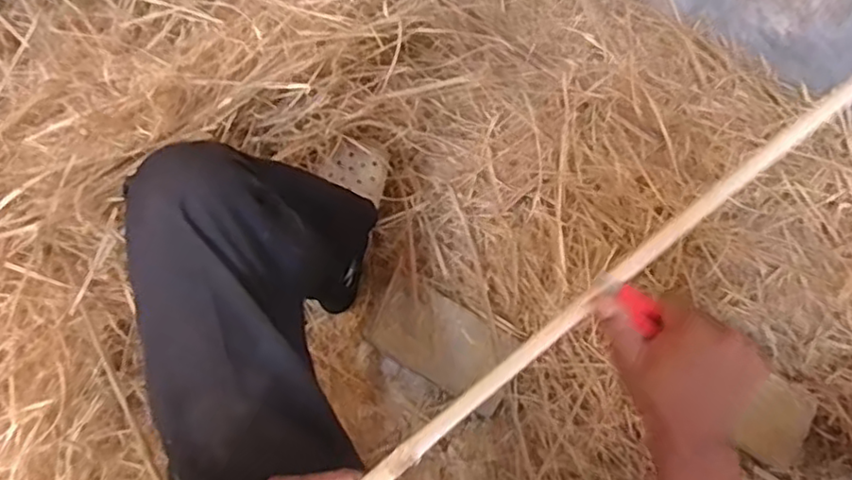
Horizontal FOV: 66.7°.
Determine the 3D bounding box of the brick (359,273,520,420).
[{"bbox_3d":[0.024,0.141,0.885,0.203,0.056,0.107,30,72,9],"label":"brick"}]

